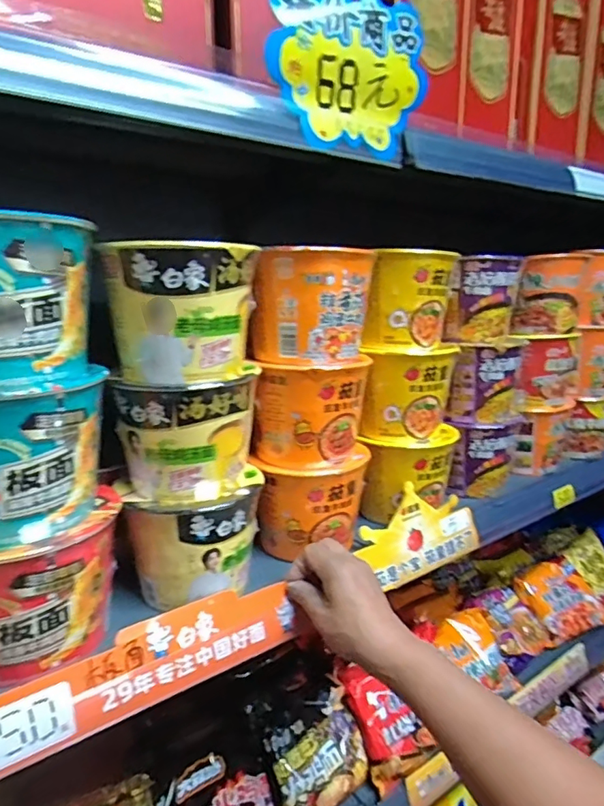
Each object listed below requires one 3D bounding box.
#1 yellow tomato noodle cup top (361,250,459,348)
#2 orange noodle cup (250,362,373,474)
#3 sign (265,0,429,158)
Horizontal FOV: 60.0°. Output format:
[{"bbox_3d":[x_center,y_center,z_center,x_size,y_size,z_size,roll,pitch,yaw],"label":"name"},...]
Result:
[{"bbox_3d":[0.118,-0.114,0.582,0.093,0.100,0.088,4,14,15],"label":"yellow tomato noodle cup top"},{"bbox_3d":[0.011,0.007,0.545,0.113,0.102,0.112,1,13,5],"label":"orange noodle cup"},{"bbox_3d":[0.041,-0.261,0.416,0.149,0.111,0.013,-20,27,-30],"label":"sign"}]

